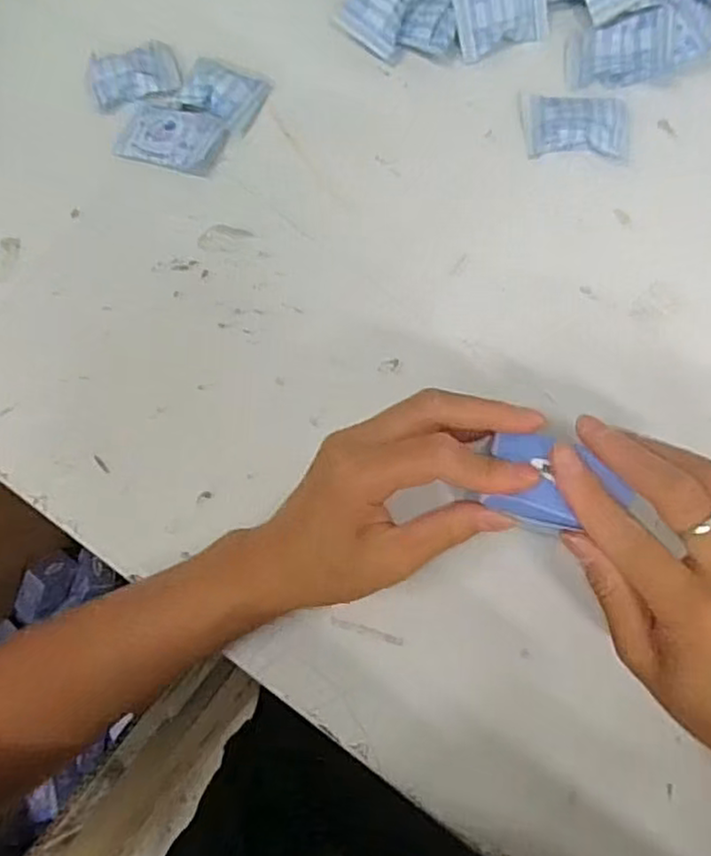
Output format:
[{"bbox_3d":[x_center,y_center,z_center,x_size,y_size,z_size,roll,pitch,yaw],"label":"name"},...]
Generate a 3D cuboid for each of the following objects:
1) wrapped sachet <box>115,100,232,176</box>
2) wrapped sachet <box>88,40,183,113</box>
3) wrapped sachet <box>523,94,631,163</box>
[{"bbox_3d":[-0.116,-0.183,0.426,0.062,0.011,0.042,17,77,6],"label":"wrapped sachet"},{"bbox_3d":[-0.143,-0.229,0.436,0.056,0.021,0.040,-20,76,-3],"label":"wrapped sachet"},{"bbox_3d":[0.137,-0.188,0.416,0.065,0.015,0.042,4,76,3],"label":"wrapped sachet"}]

